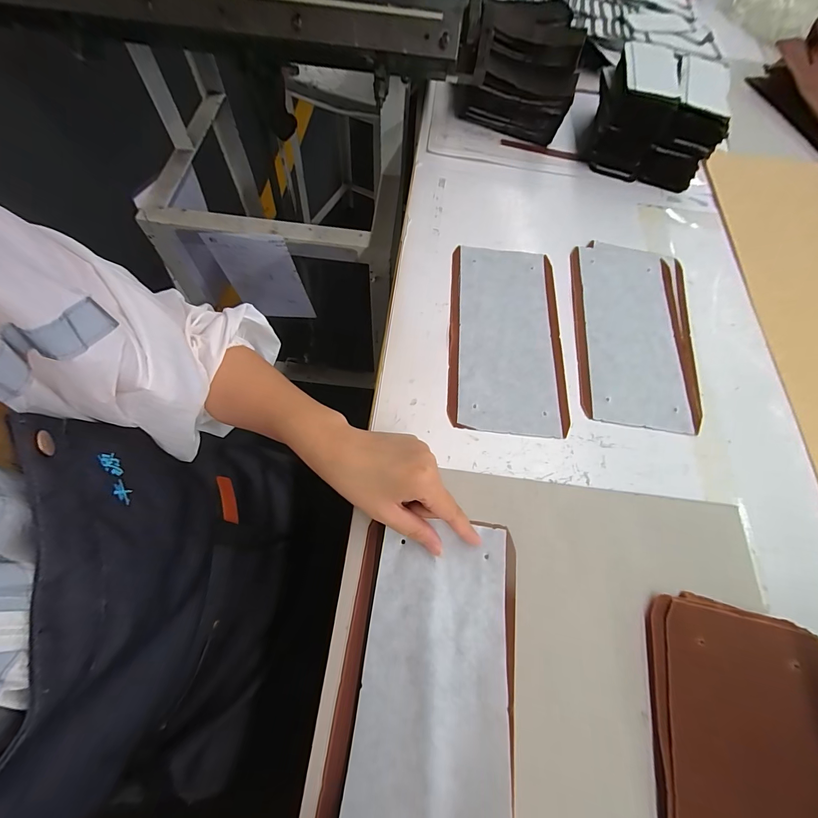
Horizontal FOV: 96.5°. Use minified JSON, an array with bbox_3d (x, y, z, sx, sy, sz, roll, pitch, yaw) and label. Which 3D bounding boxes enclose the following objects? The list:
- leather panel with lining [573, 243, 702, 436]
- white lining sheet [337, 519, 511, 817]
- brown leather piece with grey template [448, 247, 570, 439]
[{"bbox_3d":[0.269,-0.097,0.434,0.135,0.005,0.255,9,65,1],"label":"leather panel with lining"},{"bbox_3d":[0.017,0.200,0.258,0.110,0.039,0.234,11,55,2],"label":"white lining sheet"},{"bbox_3d":[0.112,-0.088,0.420,0.128,0.009,0.246,6,65,-1],"label":"brown leather piece with grey template"}]

